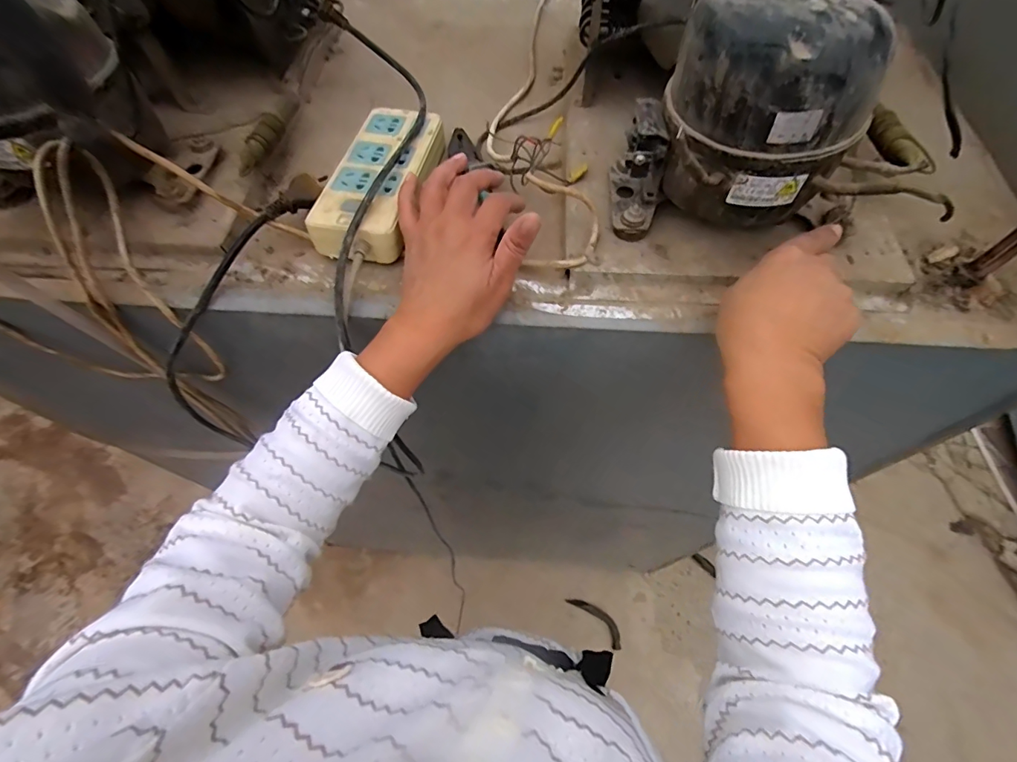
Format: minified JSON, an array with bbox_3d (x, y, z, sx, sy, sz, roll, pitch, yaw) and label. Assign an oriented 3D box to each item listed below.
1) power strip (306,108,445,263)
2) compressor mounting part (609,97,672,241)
[{"bbox_3d":[-0.116,-0.192,0.430,0.078,0.033,0.184,9,61,5],"label":"power strip"},{"bbox_3d":[0.112,-0.180,0.390,0.046,0.082,0.079,14,63,7],"label":"compressor mounting part"}]

